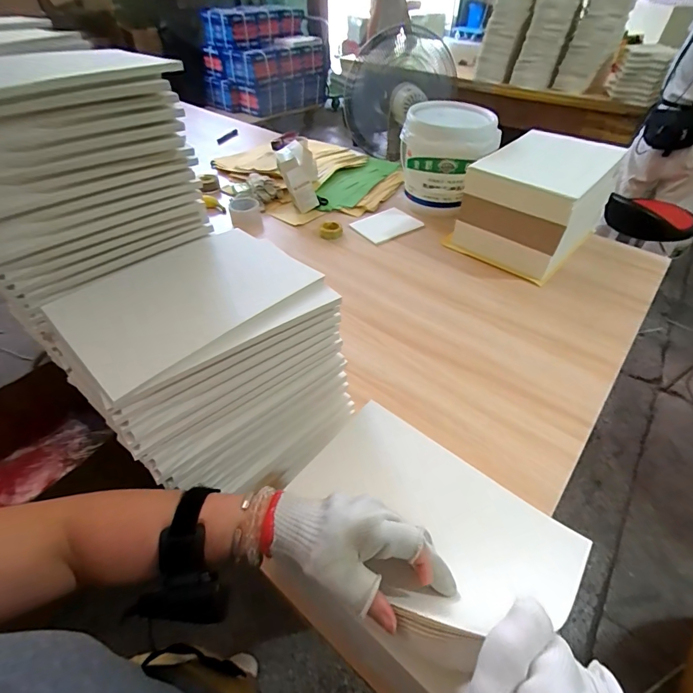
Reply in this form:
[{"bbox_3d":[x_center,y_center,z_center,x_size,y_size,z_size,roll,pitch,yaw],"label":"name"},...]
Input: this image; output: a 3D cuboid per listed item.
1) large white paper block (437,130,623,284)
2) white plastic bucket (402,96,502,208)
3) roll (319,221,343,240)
[{"bbox_3d":[0.502,-0.384,1.042,0.284,0.222,0.371,34,54,28],"label":"large white paper block"},{"bbox_3d":[0.288,-0.545,1.133,0.272,0.224,0.233,9,46,8],"label":"white plastic bucket"},{"bbox_3d":[-0.044,-0.328,1.107,0.062,0.036,0.062,0,46,0],"label":"roll"}]

